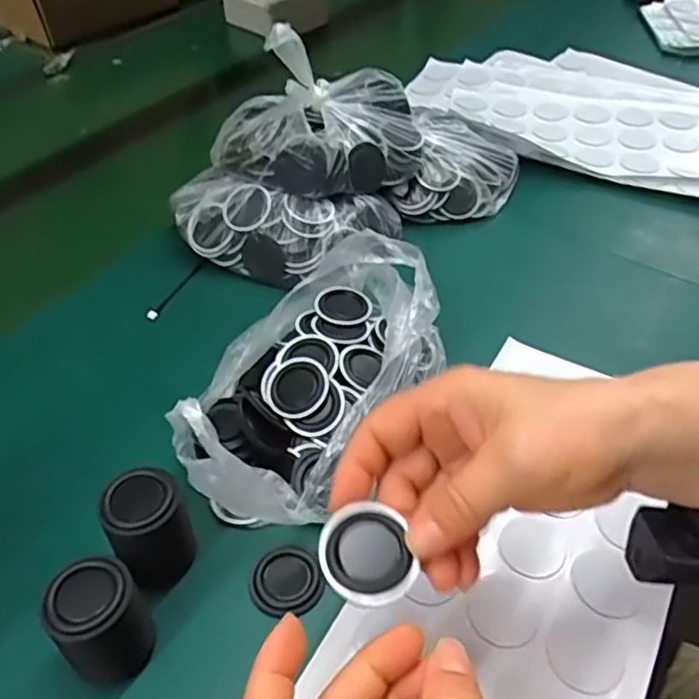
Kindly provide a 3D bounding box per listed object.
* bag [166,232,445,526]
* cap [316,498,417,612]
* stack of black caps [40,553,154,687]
[{"bbox_3d":[-0.032,0.009,0.406,0.122,0.074,0.188,26,50,24],"label":"bag"},{"bbox_3d":[0.008,0.081,0.267,0.039,0.009,0.037,1,46,-1],"label":"cap"},{"bbox_3d":[-0.115,0.129,0.314,0.040,0.064,0.036,-33,53,-28],"label":"stack of black caps"}]

